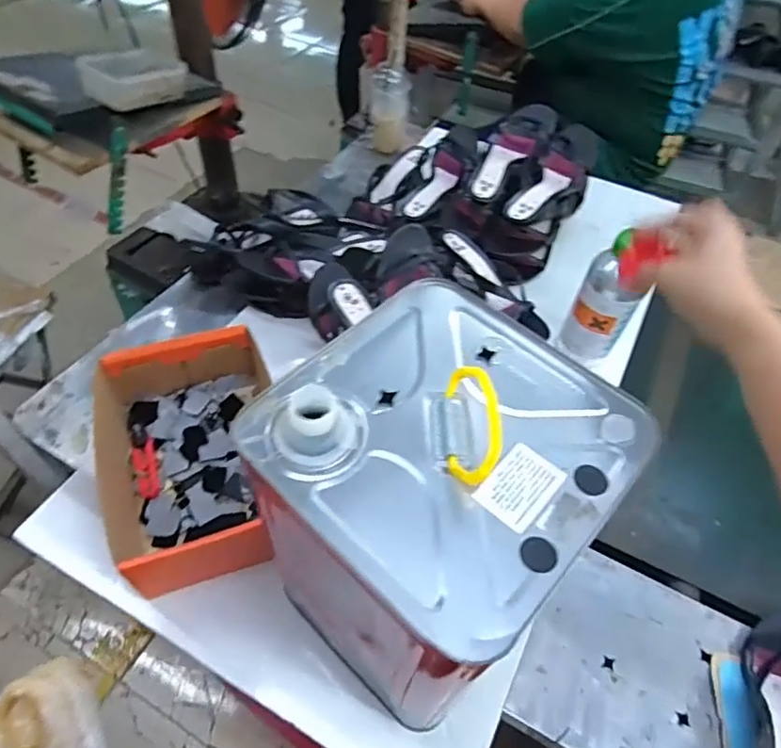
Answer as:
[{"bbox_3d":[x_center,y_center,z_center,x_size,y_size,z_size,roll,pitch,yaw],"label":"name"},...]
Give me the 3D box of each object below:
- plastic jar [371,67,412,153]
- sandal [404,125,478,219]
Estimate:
[{"bbox_3d":[-0.002,-0.604,1.282,0.087,0.156,0.081,2,51,-3],"label":"plastic jar"},{"bbox_3d":[0.105,-0.395,1.100,0.097,0.056,0.253,20,52,12],"label":"sandal"}]

